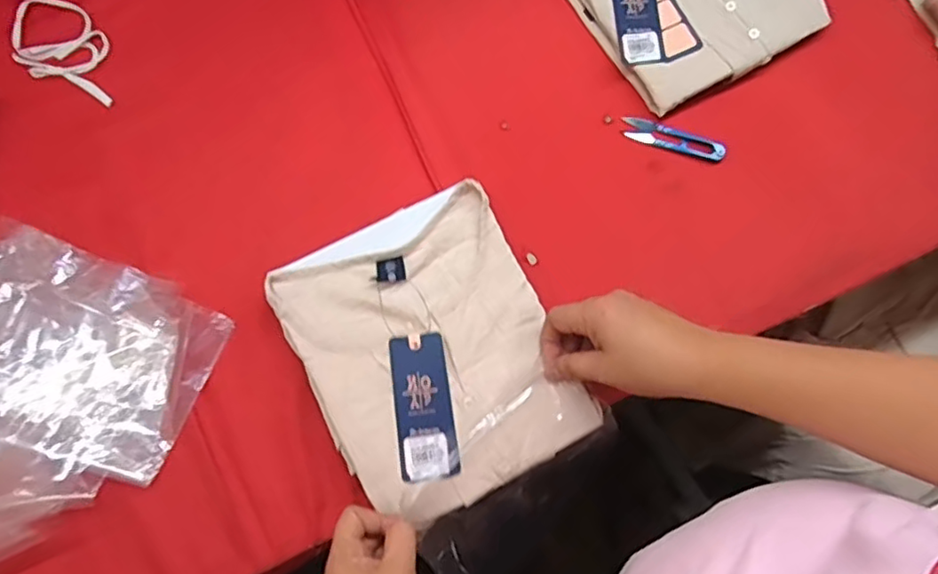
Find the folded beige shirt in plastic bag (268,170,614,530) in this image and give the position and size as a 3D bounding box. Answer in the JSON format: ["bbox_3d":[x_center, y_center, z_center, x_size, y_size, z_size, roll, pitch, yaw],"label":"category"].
[{"bbox_3d":[-0.032,0.054,0.537,0.210,0.024,0.252,-27,76,-8],"label":"folded beige shirt in plastic bag"}]

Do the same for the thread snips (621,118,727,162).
[{"bbox_3d":[0.206,-0.148,0.615,0.102,0.005,0.024,16,74,4],"label":"thread snips"}]

